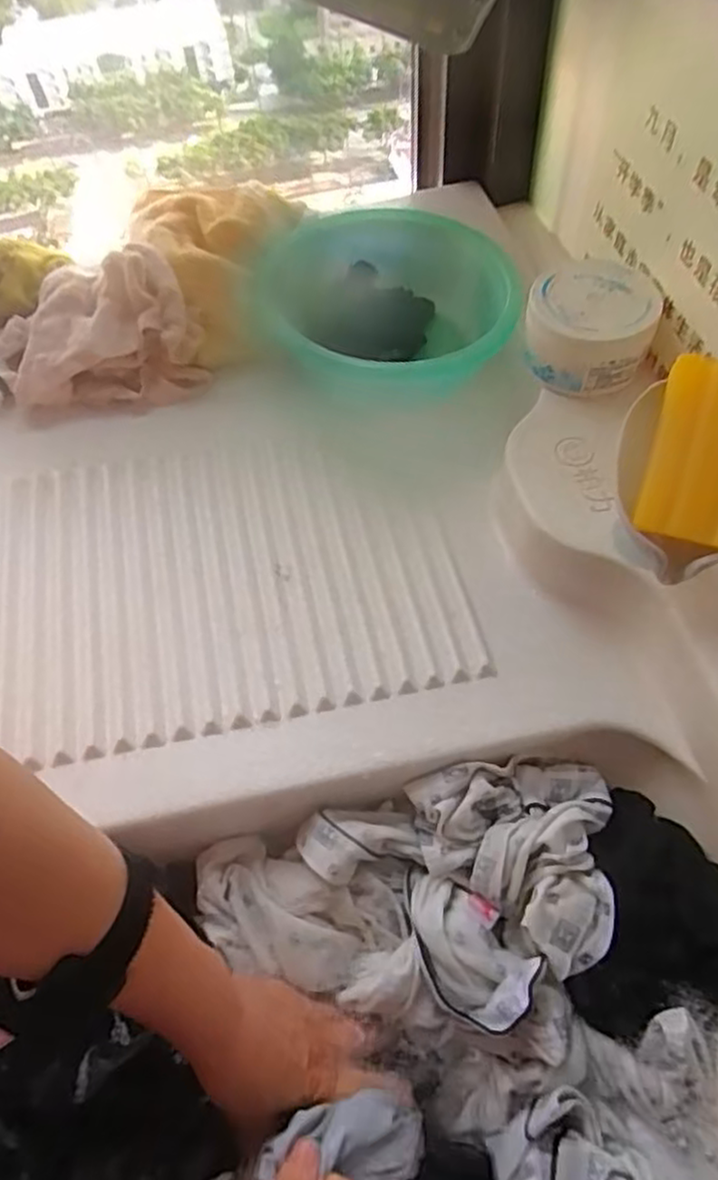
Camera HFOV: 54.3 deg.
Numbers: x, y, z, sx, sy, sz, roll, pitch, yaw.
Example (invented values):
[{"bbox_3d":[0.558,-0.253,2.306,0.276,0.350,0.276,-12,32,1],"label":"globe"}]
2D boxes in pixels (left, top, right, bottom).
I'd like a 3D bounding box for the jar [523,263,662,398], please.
[{"bbox_3d":[0.177,-0.203,0.548,0.093,0.064,0.085,-3,58,4],"label":"jar"}]

